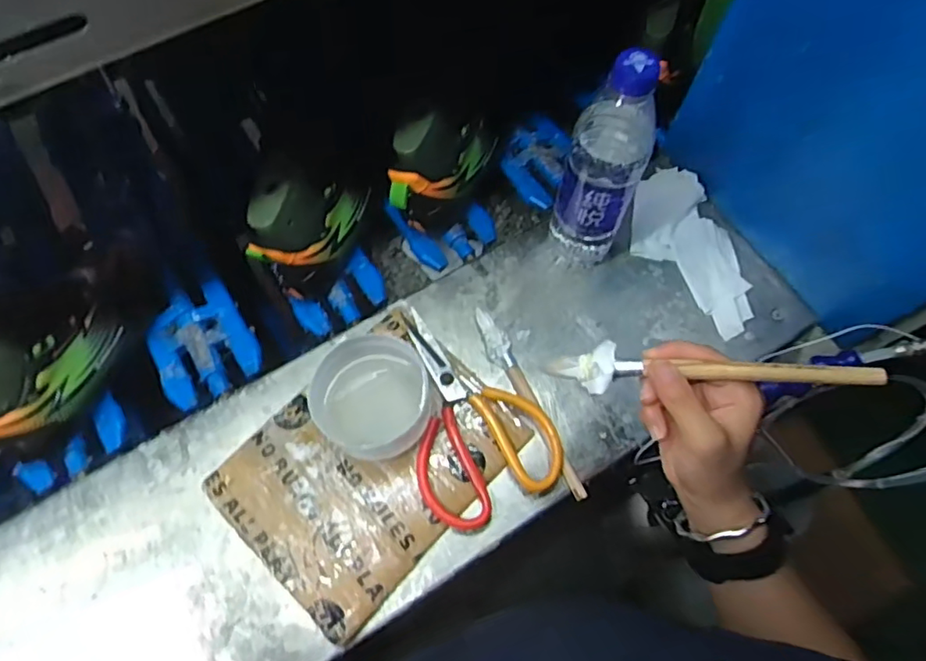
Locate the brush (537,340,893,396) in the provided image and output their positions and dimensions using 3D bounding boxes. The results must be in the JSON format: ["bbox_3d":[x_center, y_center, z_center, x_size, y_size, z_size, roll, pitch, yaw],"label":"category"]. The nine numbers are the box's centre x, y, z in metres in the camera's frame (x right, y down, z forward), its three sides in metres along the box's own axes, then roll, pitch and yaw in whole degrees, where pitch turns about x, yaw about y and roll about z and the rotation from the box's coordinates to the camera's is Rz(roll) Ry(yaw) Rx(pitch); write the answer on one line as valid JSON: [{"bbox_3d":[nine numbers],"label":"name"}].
[{"bbox_3d":[0.150,0.026,0.369,0.190,0.022,0.034,-1,63,17],"label":"brush"}]

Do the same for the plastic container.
[{"bbox_3d":[-0.073,0.060,0.493,0.089,0.069,0.083,0,68,0],"label":"plastic container"}]

